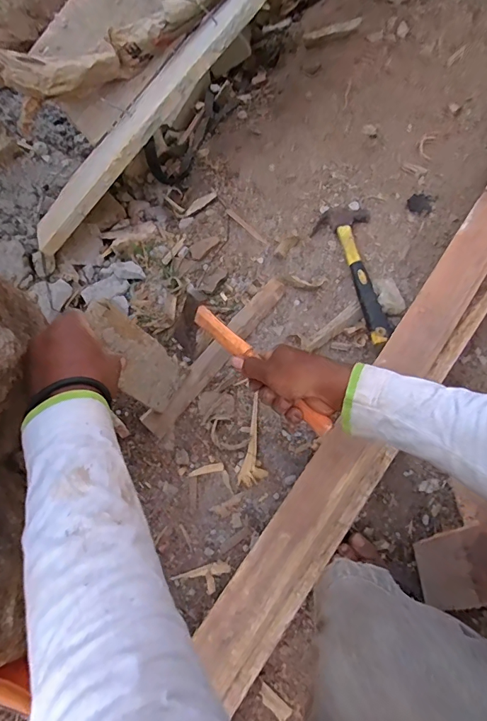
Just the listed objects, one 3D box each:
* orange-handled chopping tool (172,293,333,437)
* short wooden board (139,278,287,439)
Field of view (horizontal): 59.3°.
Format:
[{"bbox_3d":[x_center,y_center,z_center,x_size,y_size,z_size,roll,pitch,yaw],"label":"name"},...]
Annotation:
[{"bbox_3d":[0.002,0.008,0.552,0.272,0.079,0.053,37,76,29],"label":"orange-handled chopping tool"},{"bbox_3d":[-0.040,-0.012,0.662,0.038,0.025,0.303,38,77,11],"label":"short wooden board"}]

